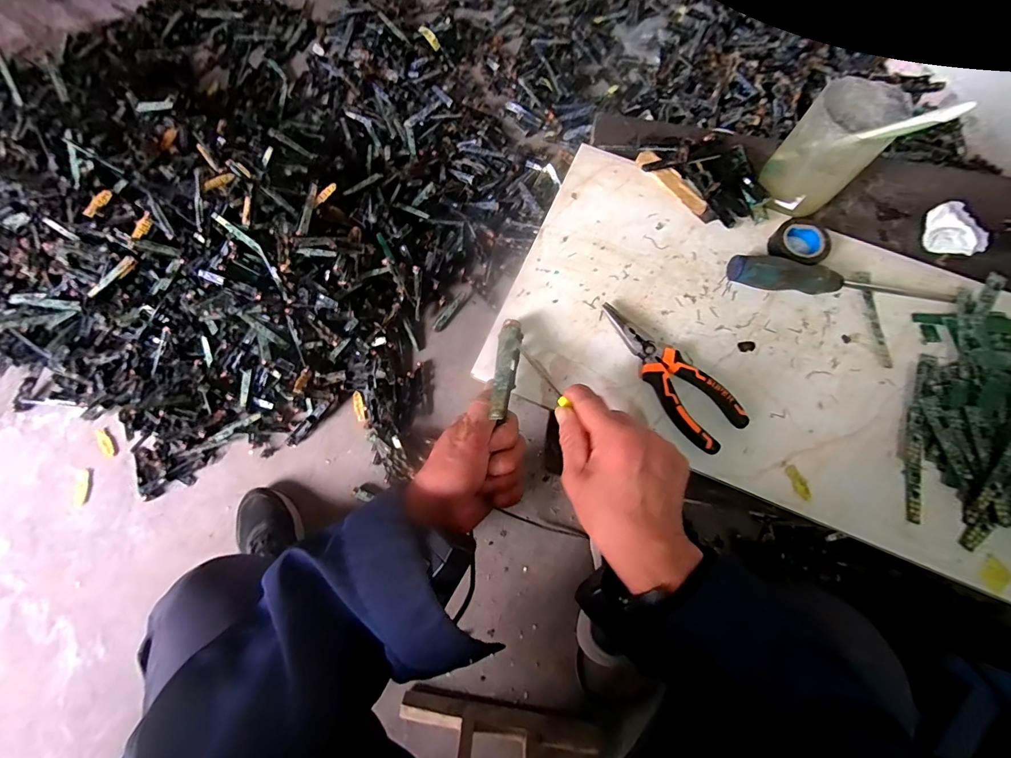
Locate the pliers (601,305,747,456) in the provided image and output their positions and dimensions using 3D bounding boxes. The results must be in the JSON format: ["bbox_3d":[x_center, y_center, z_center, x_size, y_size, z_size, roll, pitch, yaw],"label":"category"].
[{"bbox_3d":[0.145,-0.006,0.390,0.052,0.013,0.157,-41,80,-11],"label":"pliers"}]

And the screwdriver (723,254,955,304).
[{"bbox_3d":[0.332,-0.090,0.416,0.229,0.029,0.028,7,75,0],"label":"screwdriver"}]

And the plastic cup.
[{"bbox_3d":[0.315,-0.225,0.419,0.075,0.097,0.082,1,72,-3],"label":"plastic cup"}]

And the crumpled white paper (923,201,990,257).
[{"bbox_3d":[0.484,-0.160,0.457,0.059,0.023,0.060,-23,77,-7],"label":"crumpled white paper"}]

